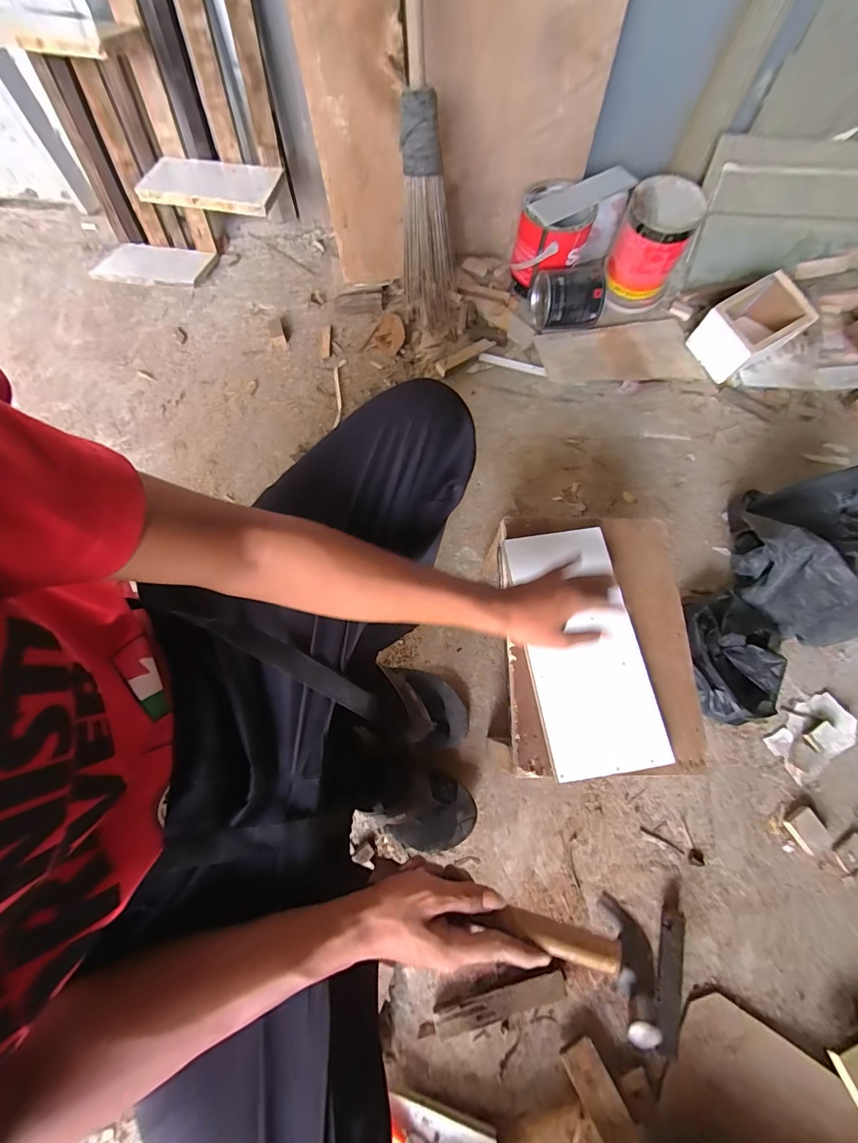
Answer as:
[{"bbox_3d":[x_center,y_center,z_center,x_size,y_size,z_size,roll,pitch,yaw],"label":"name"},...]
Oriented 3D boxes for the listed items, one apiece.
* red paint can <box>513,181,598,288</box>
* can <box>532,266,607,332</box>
[{"bbox_3d":[0.260,-0.702,0.901,0.141,0.133,0.154,18,73,4],"label":"red paint can"},{"bbox_3d":[0.292,-0.578,0.882,0.127,0.092,0.099,-3,72,-3],"label":"can"}]

